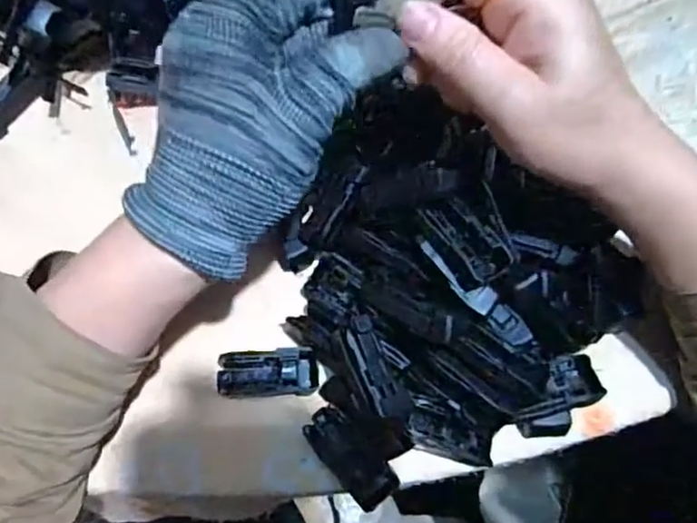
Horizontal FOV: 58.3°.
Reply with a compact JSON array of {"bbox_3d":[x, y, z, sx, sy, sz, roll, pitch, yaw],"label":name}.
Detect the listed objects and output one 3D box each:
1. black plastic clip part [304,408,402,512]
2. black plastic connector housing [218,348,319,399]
[{"bbox_3d":[0.001,0.087,0.283,0.024,0.007,0.047,-39,73,-14],"label":"black plastic clip part"},{"bbox_3d":[-0.038,0.052,0.293,0.047,0.014,0.019,-2,68,0],"label":"black plastic connector housing"}]

